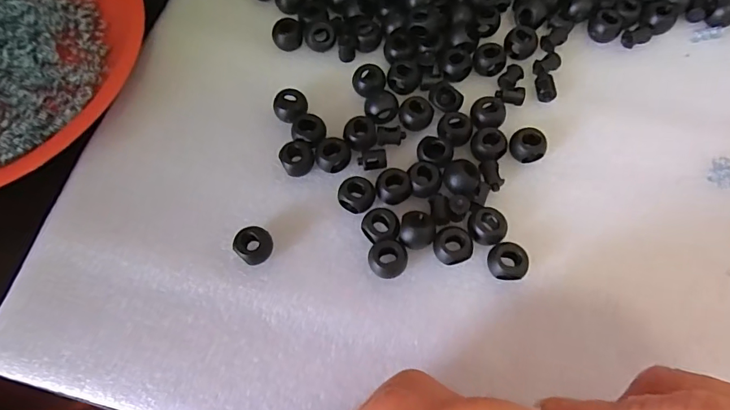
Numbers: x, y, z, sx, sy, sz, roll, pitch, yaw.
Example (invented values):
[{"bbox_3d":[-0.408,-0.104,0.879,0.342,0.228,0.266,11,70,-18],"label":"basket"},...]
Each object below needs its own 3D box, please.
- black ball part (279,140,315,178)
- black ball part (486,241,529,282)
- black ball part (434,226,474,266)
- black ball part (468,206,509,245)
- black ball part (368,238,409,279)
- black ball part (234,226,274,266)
[{"bbox_3d":[-0.034,-0.025,0.228,0.017,0.011,0.017,-1,70,2],"label":"black ball part"},{"bbox_3d":[0.065,0.026,0.204,0.017,0.013,0.015,-3,70,1],"label":"black ball part"},{"bbox_3d":[0.040,0.019,0.207,0.017,0.012,0.015,19,72,9],"label":"black ball part"},{"bbox_3d":[0.057,0.011,0.211,0.017,0.011,0.016,-1,70,2],"label":"black ball part"},{"bbox_3d":[0.011,0.025,0.208,0.017,0.011,0.017,-1,70,2],"label":"black ball part"},{"bbox_3d":[-0.052,0.019,0.212,0.016,0.012,0.016,-1,70,2],"label":"black ball part"}]

